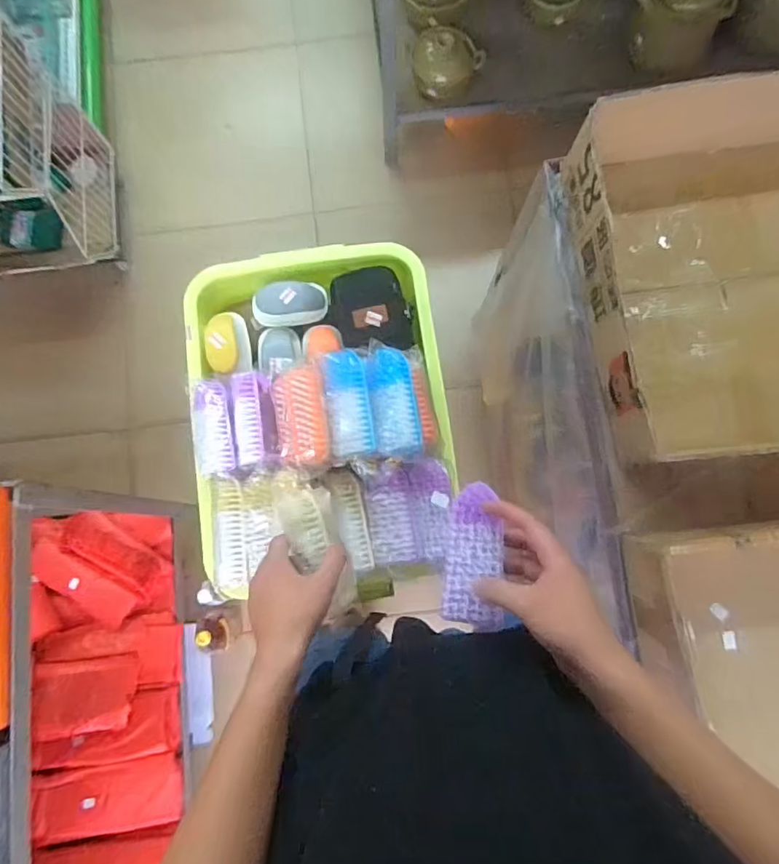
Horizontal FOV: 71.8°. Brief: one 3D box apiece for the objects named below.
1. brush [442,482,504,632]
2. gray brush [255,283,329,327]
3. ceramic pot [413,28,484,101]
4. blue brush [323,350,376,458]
[{"bbox_3d":[0.083,0.117,0.524,0.053,0.024,0.137,5,71,2],"label":"brush"},{"bbox_3d":[-0.151,-0.194,0.807,0.108,0.036,0.055,-8,81,0],"label":"gray brush"},{"bbox_3d":[0.157,-1.005,1.467,0.173,0.113,0.126,-5,81,0],"label":"ceramic pot"},{"bbox_3d":[-0.053,-0.037,0.686,0.055,0.042,0.133,-9,81,0],"label":"blue brush"}]

